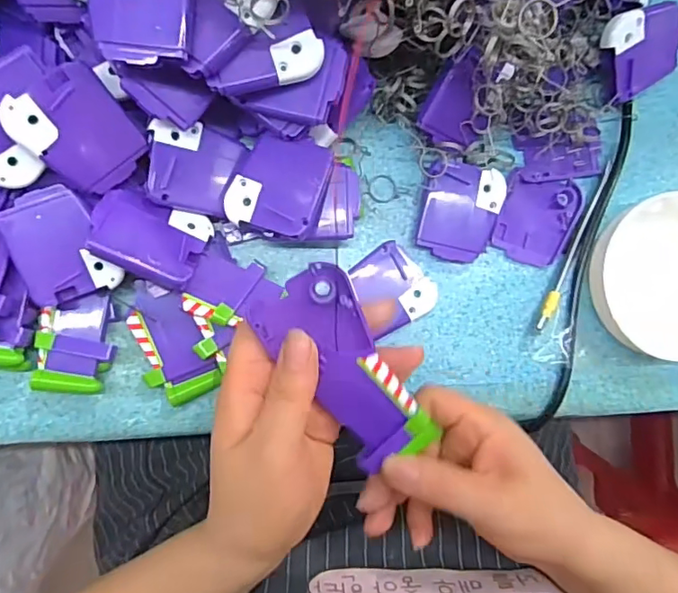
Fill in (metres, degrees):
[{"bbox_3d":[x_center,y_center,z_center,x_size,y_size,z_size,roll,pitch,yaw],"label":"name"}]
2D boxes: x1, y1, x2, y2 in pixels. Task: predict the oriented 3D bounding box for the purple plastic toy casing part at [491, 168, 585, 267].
[{"bbox_3d":[0.133,-0.053,0.359,0.051,0.007,0.059,21,88,-7],"label":"purple plastic toy casing part"}]

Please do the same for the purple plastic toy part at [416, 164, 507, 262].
[{"bbox_3d":[0.079,-0.055,0.351,0.050,0.010,0.059,15,89,-7],"label":"purple plastic toy part"}]

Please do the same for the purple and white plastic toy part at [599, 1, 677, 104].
[{"bbox_3d":[0.198,-0.163,0.354,0.064,0.018,0.052,-27,122,-16],"label":"purple and white plastic toy part"}]

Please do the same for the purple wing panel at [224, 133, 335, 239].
[{"bbox_3d":[-0.035,-0.066,0.314,0.052,0.005,0.057,19,84,5],"label":"purple wing panel"}]

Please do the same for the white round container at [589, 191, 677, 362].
[{"bbox_3d":[0.224,-0.013,0.361,0.102,0.026,0.105,0,90,-7],"label":"white round container"}]

